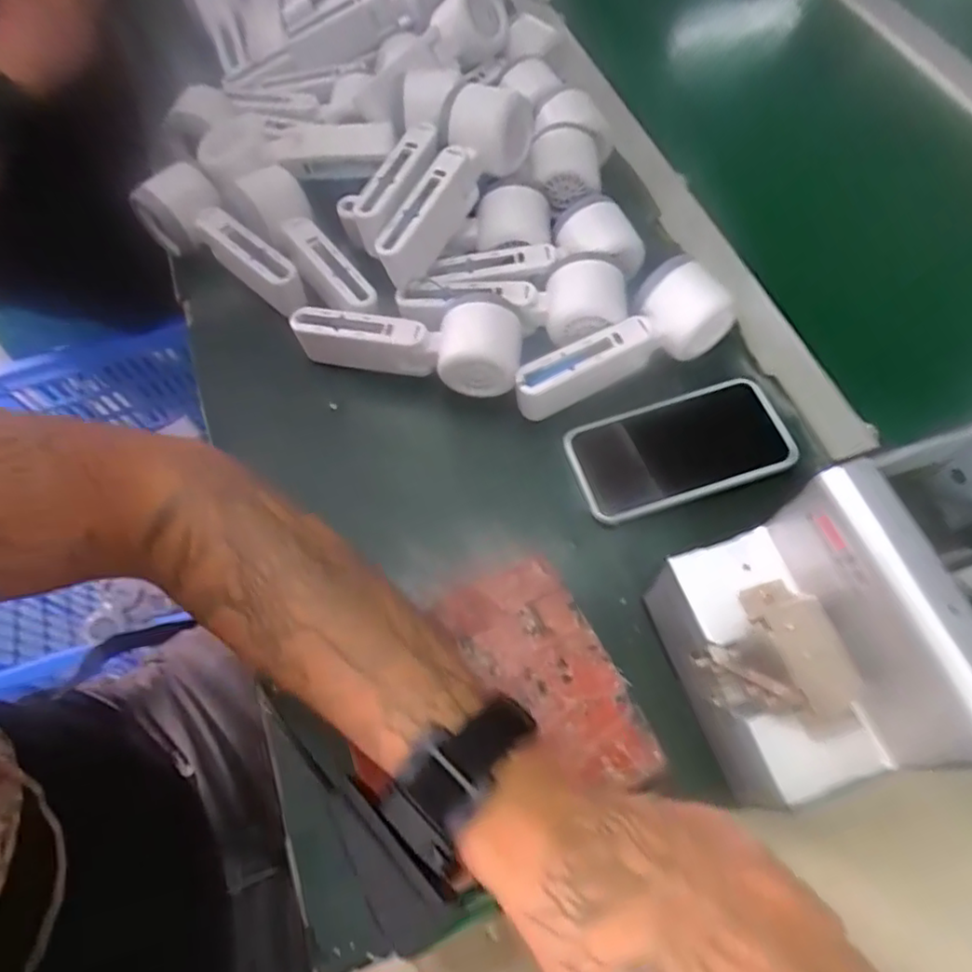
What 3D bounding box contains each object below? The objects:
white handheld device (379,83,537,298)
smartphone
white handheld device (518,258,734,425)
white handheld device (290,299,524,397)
[{"bbox_3d":[-0.032,-0.223,0.461,0.059,0.052,0.161,30,83,16],"label":"white handheld device"},{"bbox_3d":[0.136,-0.026,0.435,0.147,0.013,0.075,-16,65,-6],"label":"smartphone"},{"bbox_3d":[0.096,-0.099,0.440,0.160,0.049,0.052,-31,67,-13],"label":"white handheld device"},{"bbox_3d":[-0.057,-0.103,0.461,0.167,0.058,0.056,6,65,4],"label":"white handheld device"}]

